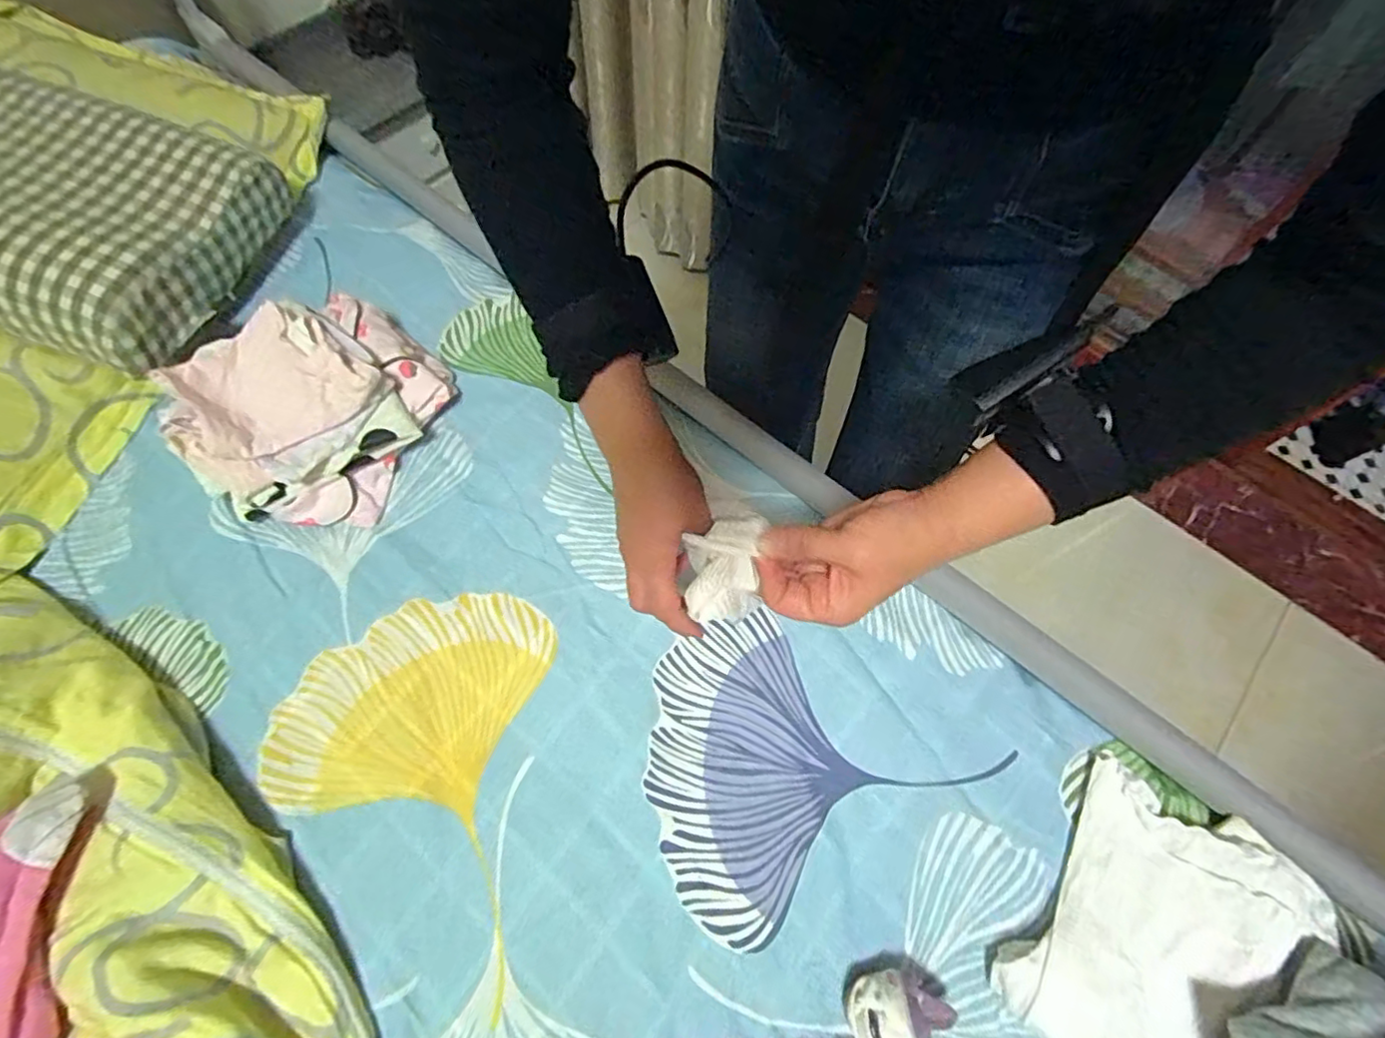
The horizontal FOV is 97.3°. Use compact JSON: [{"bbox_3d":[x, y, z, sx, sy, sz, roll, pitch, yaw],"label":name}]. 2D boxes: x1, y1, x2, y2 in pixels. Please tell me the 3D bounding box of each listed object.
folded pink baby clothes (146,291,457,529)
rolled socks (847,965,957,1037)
[{"bbox_3d":[-0.383,-0.113,0.619,0.186,0.111,0.237,33,73,14],"label":"folded pink baby clothes"},{"bbox_3d":[0.151,0.358,0.450,0.073,0.048,0.045,-21,69,-7],"label":"rolled socks"}]

